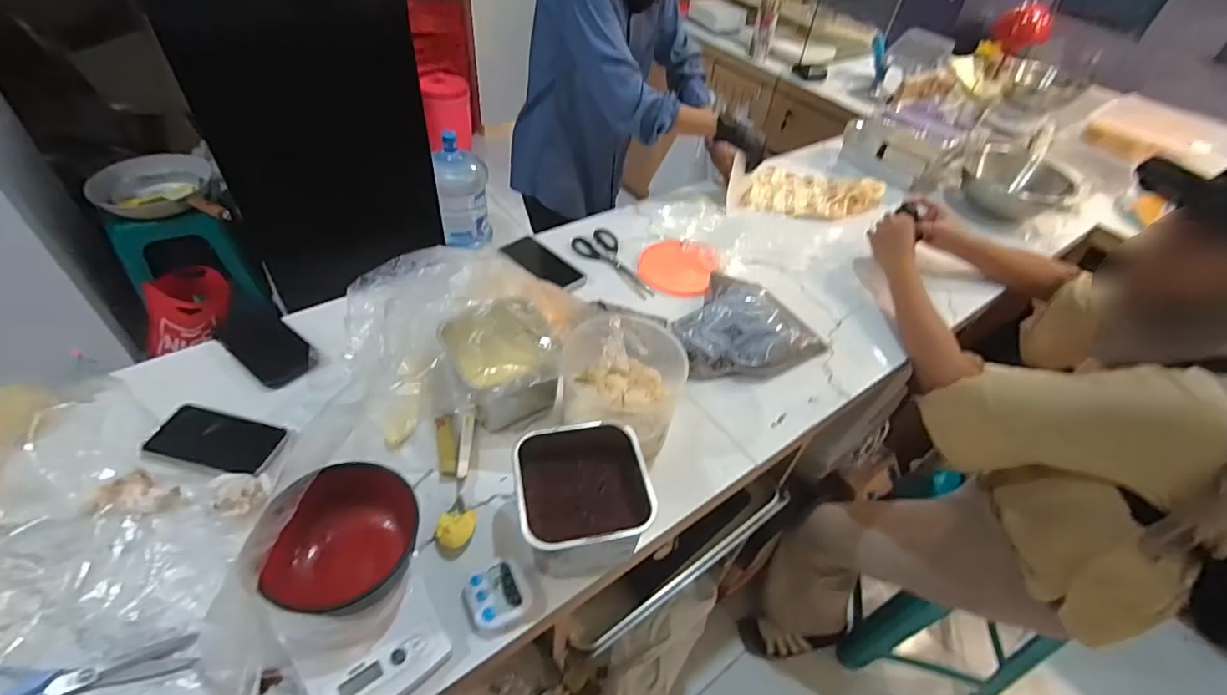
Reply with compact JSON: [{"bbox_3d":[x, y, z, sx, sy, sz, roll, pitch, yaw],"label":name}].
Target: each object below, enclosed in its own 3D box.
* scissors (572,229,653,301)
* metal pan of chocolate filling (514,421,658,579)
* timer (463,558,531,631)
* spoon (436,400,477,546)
[{"bbox_3d":[0.001,-0.152,0.981,0.083,0.016,0.205,-20,52,-24],"label":"scissors"},{"bbox_3d":[-0.038,0.167,0.594,0.133,0.110,0.137,-6,48,-13],"label":"metal pan of chocolate filling"},{"bbox_3d":[-0.122,0.260,0.554,0.060,0.017,0.063,-27,55,-28],"label":"timer"},{"bbox_3d":[-0.184,0.148,0.642,0.039,0.024,0.192,-1,47,-8],"label":"spoon"}]

